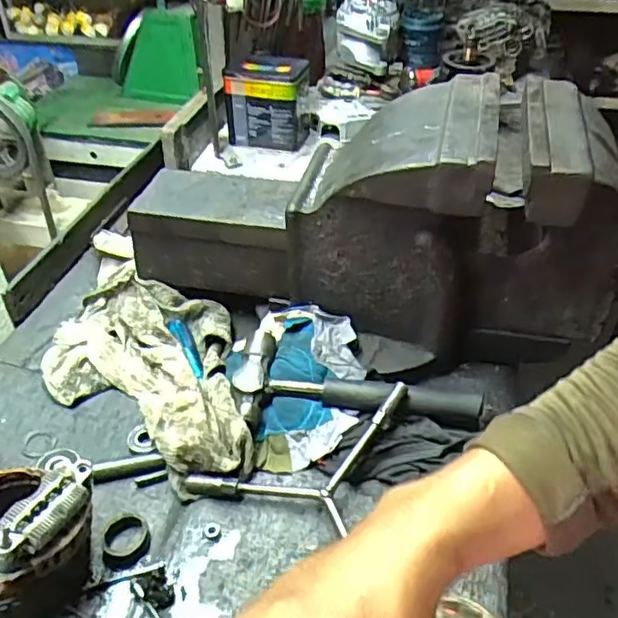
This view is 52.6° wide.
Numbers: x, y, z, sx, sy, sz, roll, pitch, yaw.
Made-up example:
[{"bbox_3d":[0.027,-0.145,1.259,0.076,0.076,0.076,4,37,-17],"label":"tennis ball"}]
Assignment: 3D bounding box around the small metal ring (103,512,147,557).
[{"bbox_3d":[-0.156,0.195,0.531,0.037,0.020,0.036,-1,40,0],"label":"small metal ring"}]

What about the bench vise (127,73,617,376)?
[{"bbox_3d":[0.081,-0.089,0.664,0.554,0.256,0.181,9,41,12],"label":"bench vise"}]

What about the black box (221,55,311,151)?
[{"bbox_3d":[-0.071,-0.340,1.042,0.129,0.125,0.099,6,40,8],"label":"black box"}]

